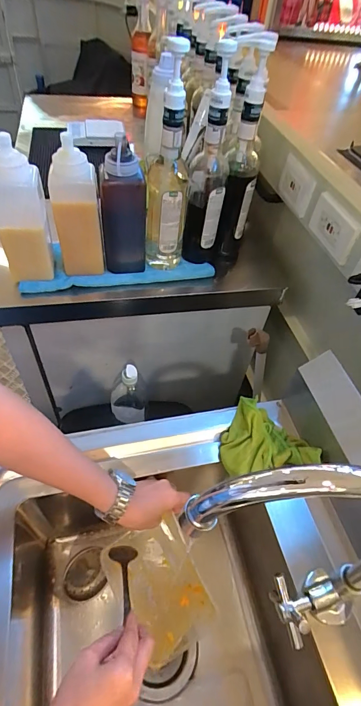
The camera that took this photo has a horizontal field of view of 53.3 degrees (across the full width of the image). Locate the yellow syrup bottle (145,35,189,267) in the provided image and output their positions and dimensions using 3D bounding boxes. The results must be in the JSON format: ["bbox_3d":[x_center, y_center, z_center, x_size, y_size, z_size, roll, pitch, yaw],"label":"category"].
[{"bbox_3d":[-0.023,-0.313,0.638,0.074,0.362,0.068,2,50,-4],"label":"yellow syrup bottle"}]

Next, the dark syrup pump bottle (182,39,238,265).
[{"bbox_3d":[0.051,-0.330,0.693,0.070,0.332,0.088,6,50,-1],"label":"dark syrup pump bottle"}]

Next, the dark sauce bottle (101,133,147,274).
[{"bbox_3d":[-0.106,-0.265,0.668,0.081,0.235,0.069,-1,50,-7],"label":"dark sauce bottle"}]

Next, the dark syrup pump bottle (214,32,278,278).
[{"bbox_3d":[0.119,-0.350,0.730,0.066,0.407,0.090,12,50,4],"label":"dark syrup pump bottle"}]

